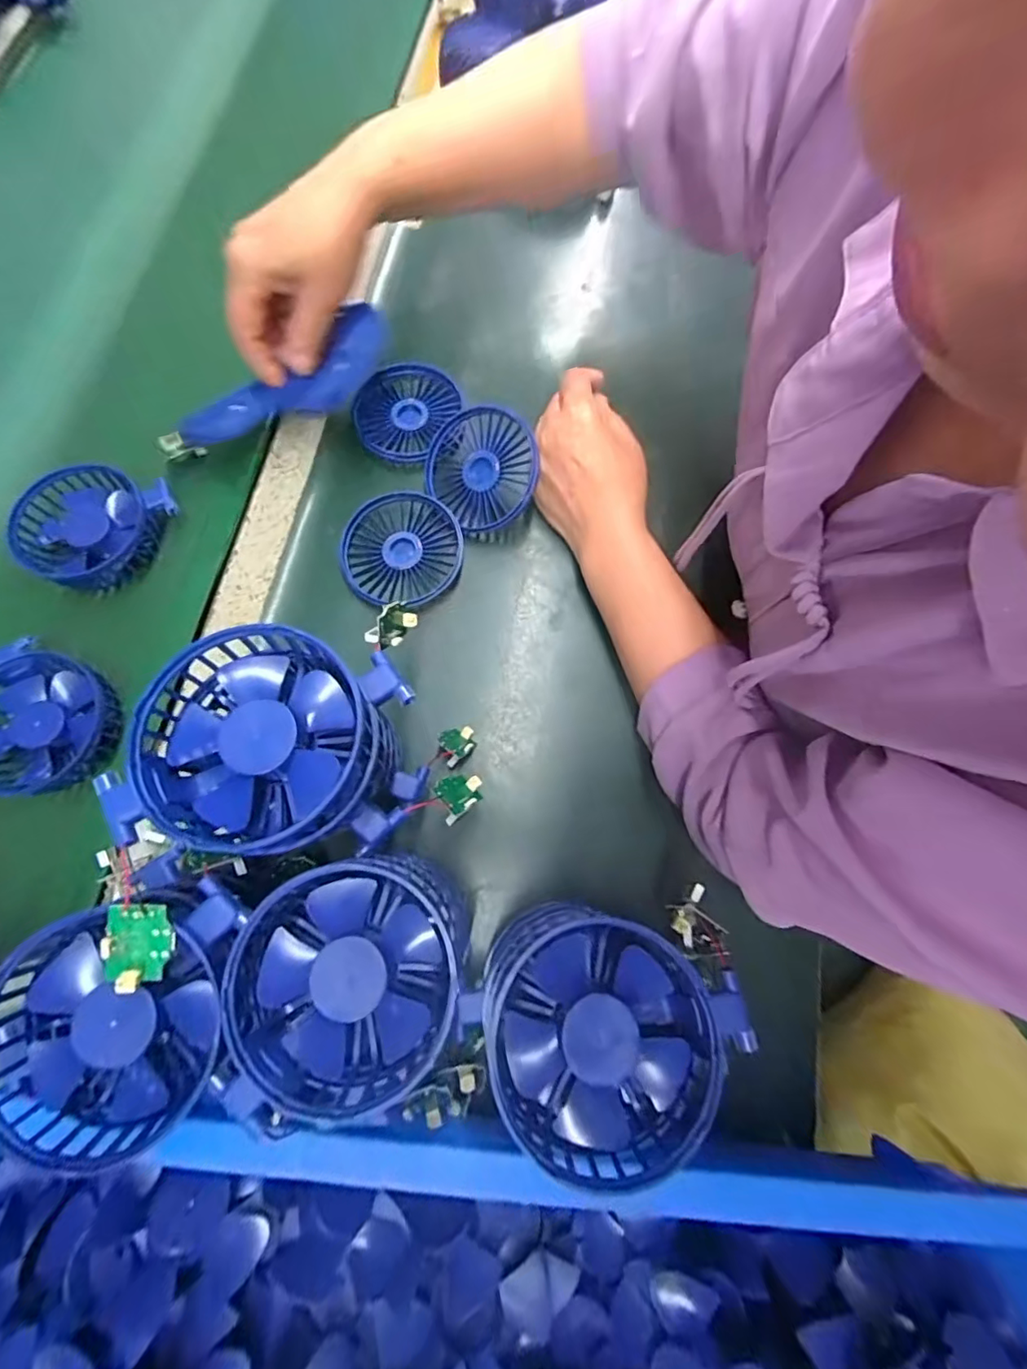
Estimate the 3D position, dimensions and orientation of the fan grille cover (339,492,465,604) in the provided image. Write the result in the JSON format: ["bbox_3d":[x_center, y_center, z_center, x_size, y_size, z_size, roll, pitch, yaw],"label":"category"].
[{"bbox_3d":[-0.083,-0.100,0.399,0.088,0.018,0.085,3,74,1],"label":"fan grille cover"}]

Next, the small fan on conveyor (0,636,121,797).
[{"bbox_3d":[-0.314,0.022,0.353,0.089,0.036,0.102,-40,78,-11],"label":"small fan on conveyor"}]

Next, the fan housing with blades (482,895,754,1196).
[{"bbox_3d":[0.034,0.147,0.227,0.100,0.047,0.093,31,76,8],"label":"fan housing with blades"}]

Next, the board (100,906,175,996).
[{"bbox_3d":[-0.144,0.100,0.204,0.023,0.005,0.031,-6,92,-18],"label":"board"}]

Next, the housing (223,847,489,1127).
[{"bbox_3d":[-0.069,0.127,0.234,0.091,0.051,0.088,-10,74,-3],"label":"housing"}]

